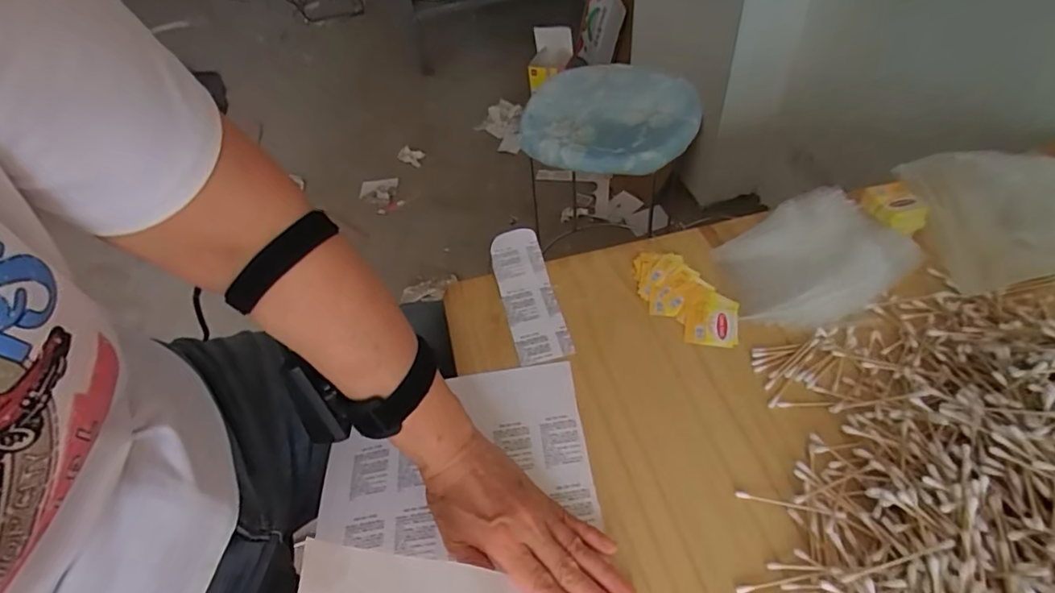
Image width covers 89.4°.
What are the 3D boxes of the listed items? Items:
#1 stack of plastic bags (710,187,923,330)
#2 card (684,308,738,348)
[{"bbox_3d":[0.272,-0.038,0.516,0.166,0.018,0.130,-30,51,-6],"label":"stack of plastic bags"},{"bbox_3d":[0.173,0.028,0.502,0.047,0.004,0.042,5,57,15],"label":"card"}]

